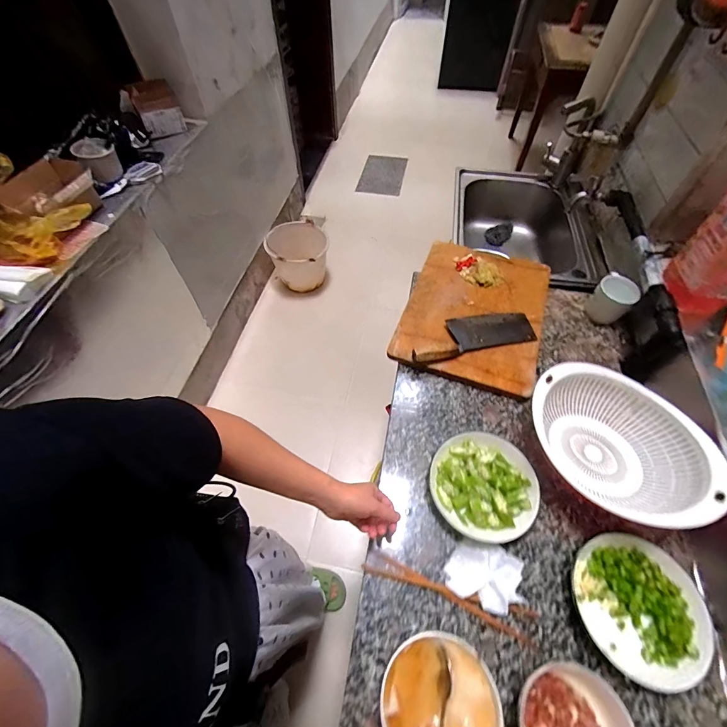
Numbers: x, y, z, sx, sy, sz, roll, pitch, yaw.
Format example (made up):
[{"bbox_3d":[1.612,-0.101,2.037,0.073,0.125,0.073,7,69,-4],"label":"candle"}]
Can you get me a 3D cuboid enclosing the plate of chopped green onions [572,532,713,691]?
[{"bbox_3d":[0.400,0.342,0.504,0.171,0.033,0.171,0,58,1],"label":"plate of chopped green onions"}]

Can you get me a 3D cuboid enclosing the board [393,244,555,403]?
[{"bbox_3d":[0.256,-0.124,0.806,0.300,0.029,0.380,18,60,12],"label":"board"}]

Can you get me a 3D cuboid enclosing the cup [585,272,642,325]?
[{"bbox_3d":[0.555,-0.143,0.784,0.067,0.088,0.082,-40,65,-21],"label":"cup"}]

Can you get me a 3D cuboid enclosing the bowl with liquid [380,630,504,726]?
[{"bbox_3d":[0.093,0.419,0.435,0.137,0.062,0.134,0,58,1],"label":"bowl with liquid"}]

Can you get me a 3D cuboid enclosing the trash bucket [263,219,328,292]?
[{"bbox_3d":[-0.333,-0.545,1.840,0.288,0.273,0.285,0,58,1],"label":"trash bucket"}]

